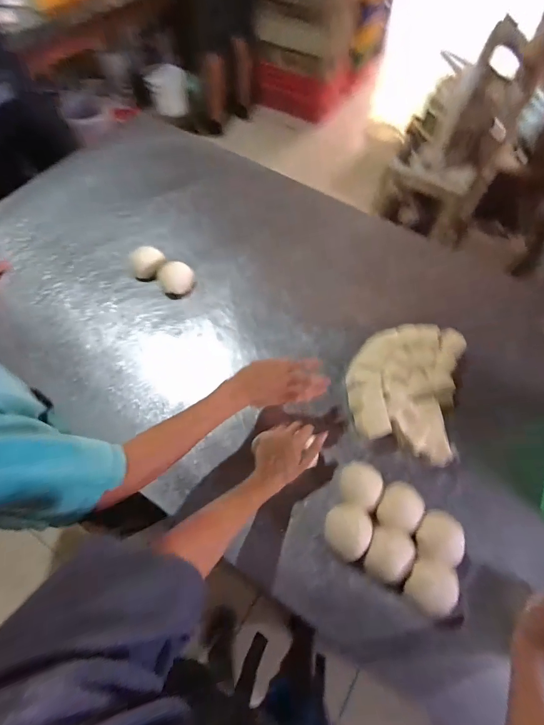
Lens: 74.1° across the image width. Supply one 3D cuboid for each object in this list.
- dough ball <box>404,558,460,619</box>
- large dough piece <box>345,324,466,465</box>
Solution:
[{"bbox_3d":[0.257,0.358,0.580,0.069,0.038,0.079,37,66,15],"label":"dough ball"},{"bbox_3d":[0.269,0.041,0.746,0.210,0.068,0.278,21,63,8],"label":"large dough piece"}]

